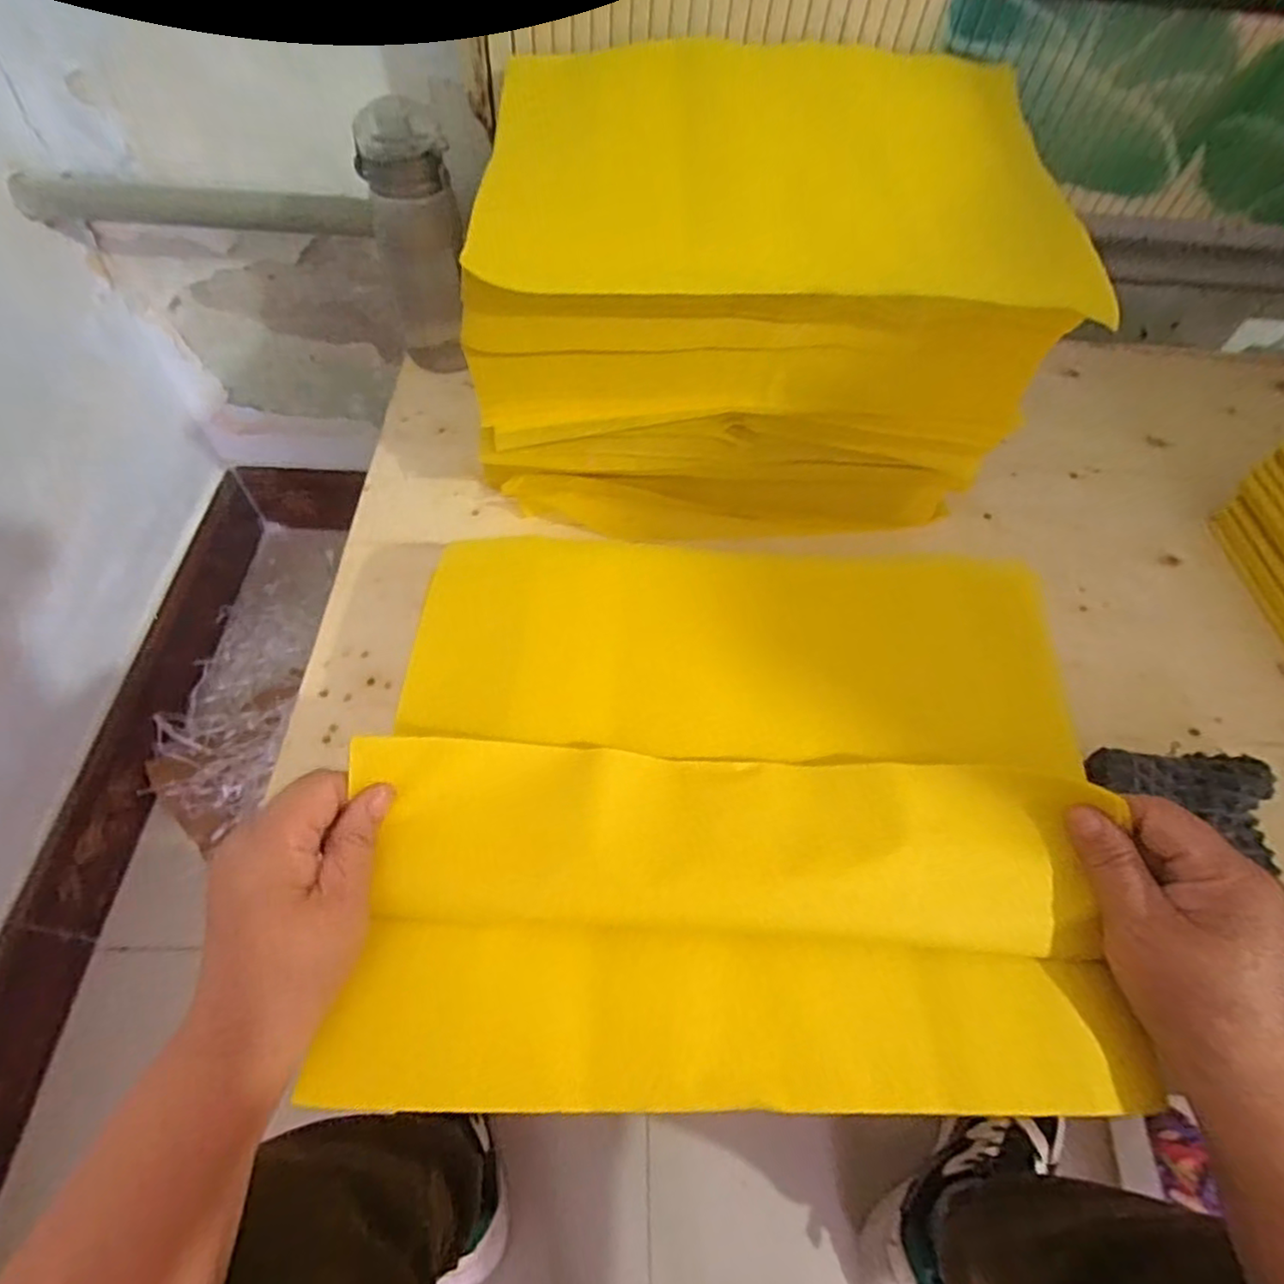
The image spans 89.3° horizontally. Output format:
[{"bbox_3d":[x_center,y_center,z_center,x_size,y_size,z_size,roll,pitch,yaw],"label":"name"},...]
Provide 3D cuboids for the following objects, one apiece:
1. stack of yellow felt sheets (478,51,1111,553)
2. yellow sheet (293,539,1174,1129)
[{"bbox_3d":[0.078,-0.243,0.485,0.357,0.226,0.256,3,58,-2],"label":"stack of yellow felt sheets"},{"bbox_3d":[0.048,0.065,0.322,0.341,0.033,0.273,4,58,-2],"label":"yellow sheet"}]

